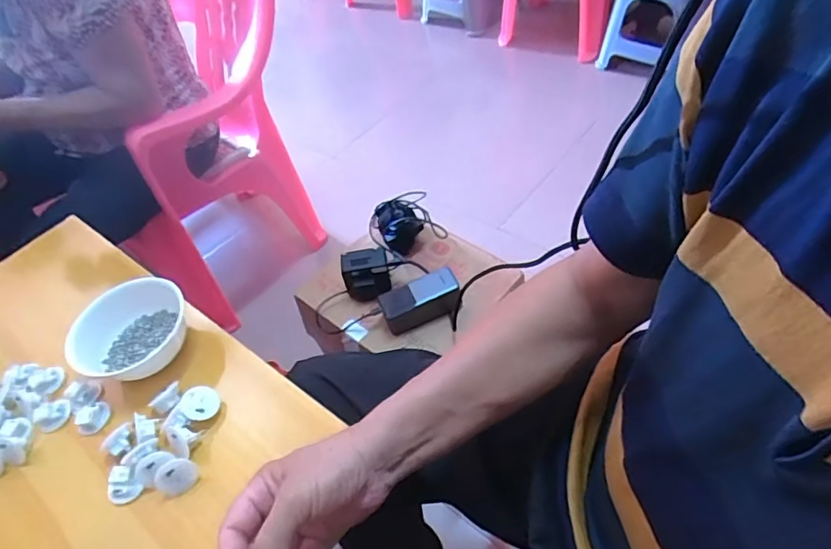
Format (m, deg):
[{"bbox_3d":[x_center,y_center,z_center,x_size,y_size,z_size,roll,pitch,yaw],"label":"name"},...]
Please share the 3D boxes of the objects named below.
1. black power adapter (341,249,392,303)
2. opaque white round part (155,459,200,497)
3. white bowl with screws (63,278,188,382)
[{"bbox_3d":[-0.084,-0.001,0.891,0.076,0.074,0.048,-14,49,-2],"label":"black power adapter"},{"bbox_3d":[-0.205,0.171,0.448,0.033,0.031,0.017,-20,19,-30],"label":"opaque white round part"},{"bbox_3d":[-0.282,0.059,0.529,0.091,0.053,0.112,15,54,22],"label":"white bowl with screws"}]

